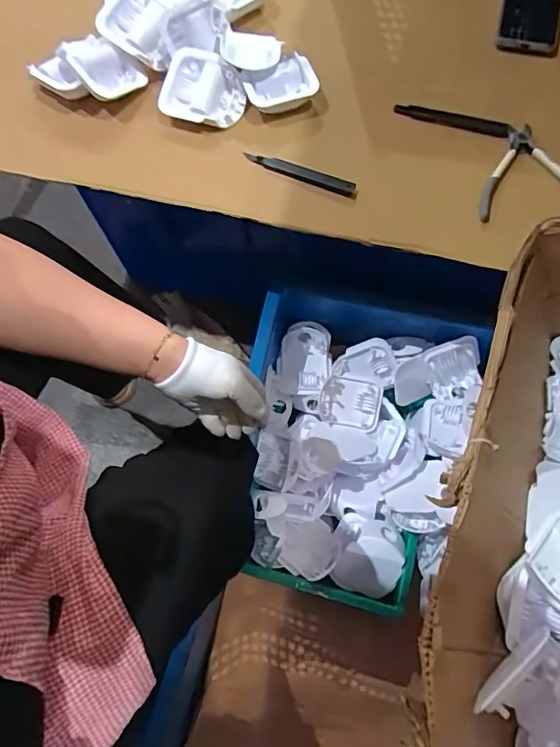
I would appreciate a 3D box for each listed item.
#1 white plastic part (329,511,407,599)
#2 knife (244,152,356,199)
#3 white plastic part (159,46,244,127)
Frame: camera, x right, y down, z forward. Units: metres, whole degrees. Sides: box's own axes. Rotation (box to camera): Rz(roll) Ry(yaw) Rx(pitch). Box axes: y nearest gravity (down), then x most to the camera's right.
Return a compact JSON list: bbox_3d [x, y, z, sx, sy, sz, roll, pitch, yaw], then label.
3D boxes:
[{"bbox_3d":[0.133,0.273,0.720,0.100,0.044,0.107,14,72,7],"label":"white plastic part"},{"bbox_3d":[0.024,-0.247,0.594,0.147,0.010,0.019,23,73,10],"label":"knife"},{"bbox_3d":[-0.099,-0.363,0.617,0.109,0.035,0.088,25,105,3],"label":"white plastic part"}]

